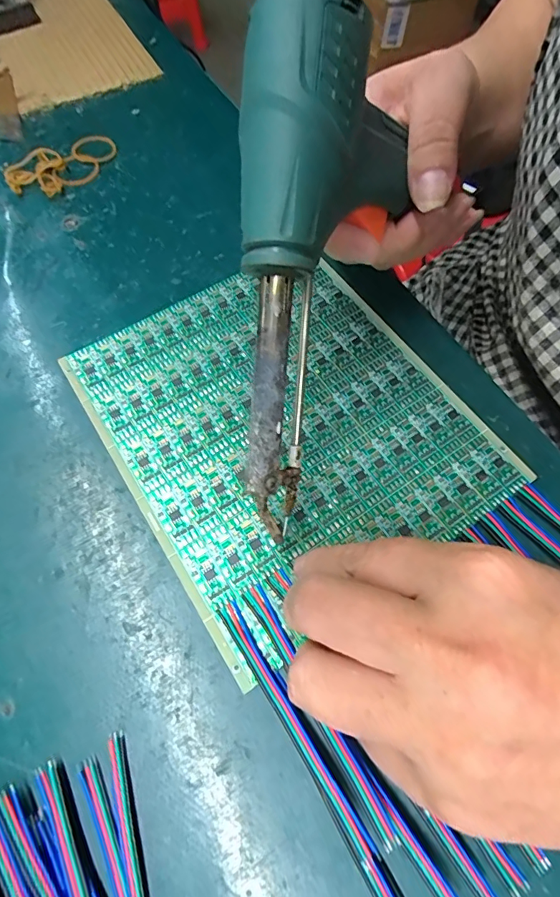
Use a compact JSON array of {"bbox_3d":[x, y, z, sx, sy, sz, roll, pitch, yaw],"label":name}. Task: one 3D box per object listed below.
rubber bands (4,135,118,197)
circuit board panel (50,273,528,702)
[{"bbox_3d":[-0.150,-0.199,0.313,0.078,0.011,0.042,-41,71,-17],"label":"rubber bands"},{"bbox_3d":[-0.001,-0.018,0.233,0.162,0.004,0.191,-31,68,-14],"label":"circuit board panel"}]

